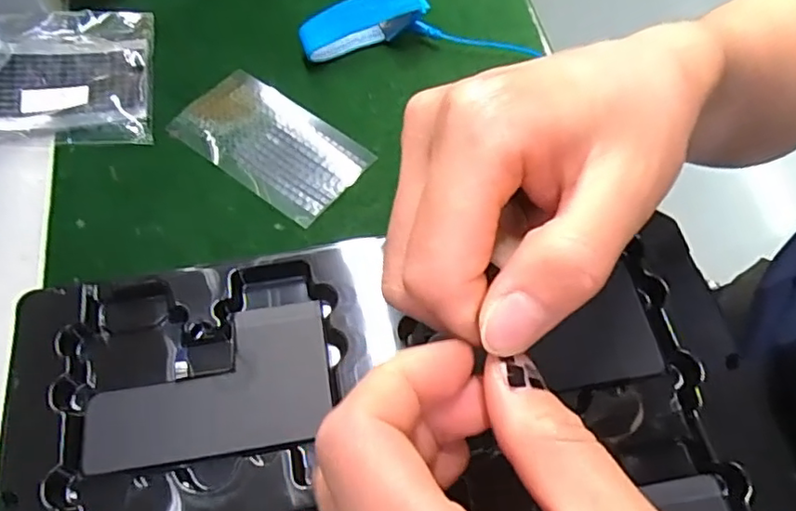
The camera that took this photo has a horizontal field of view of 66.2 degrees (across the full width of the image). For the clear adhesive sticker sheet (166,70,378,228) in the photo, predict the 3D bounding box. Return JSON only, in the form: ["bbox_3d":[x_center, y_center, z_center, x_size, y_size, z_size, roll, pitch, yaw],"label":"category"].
[{"bbox_3d":[-0.072,-0.064,0.344,0.105,0.007,0.057,35,66,17],"label":"clear adhesive sticker sheet"}]

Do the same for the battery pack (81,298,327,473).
[{"bbox_3d":[-0.076,0.051,0.246,0.095,0.005,0.057,-9,61,-6],"label":"battery pack"}]

